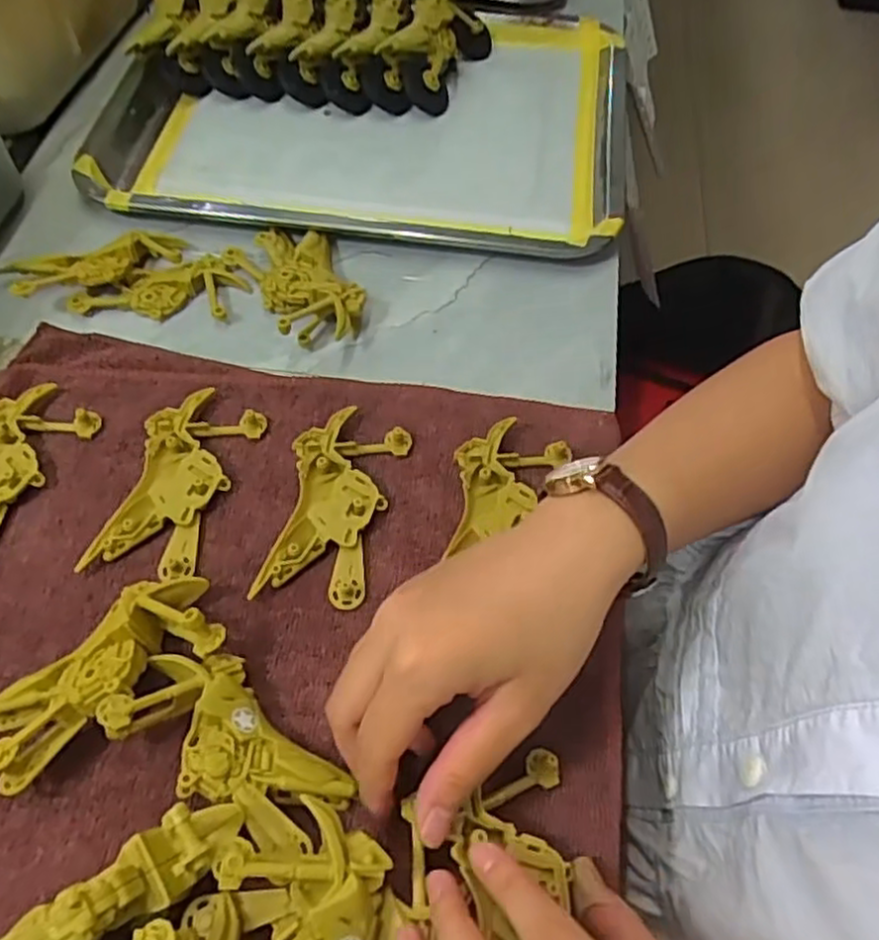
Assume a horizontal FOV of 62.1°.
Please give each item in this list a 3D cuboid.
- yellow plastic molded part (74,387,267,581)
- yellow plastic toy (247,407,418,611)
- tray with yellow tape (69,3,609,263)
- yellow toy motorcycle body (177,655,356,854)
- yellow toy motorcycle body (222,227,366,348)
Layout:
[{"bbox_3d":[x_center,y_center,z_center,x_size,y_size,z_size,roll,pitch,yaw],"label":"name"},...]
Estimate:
[{"bbox_3d":[-0.127,0.006,0.355,0.050,0.011,0.099,15,59,6],"label":"yellow plastic molded part"},{"bbox_3d":[-0.050,0.016,0.351,0.050,0.012,0.095,13,59,4],"label":"yellow plastic toy"},{"bbox_3d":[-0.045,-0.256,0.519,0.349,0.028,0.256,7,58,1],"label":"tray with yellow tape"},{"bbox_3d":[-0.074,0.113,0.284,0.077,0.025,0.042,40,65,19],"label":"yellow toy motorcycle body"},{"bbox_3d":[-0.082,-0.112,0.428,0.056,0.025,0.091,-28,64,-19],"label":"yellow toy motorcycle body"}]

